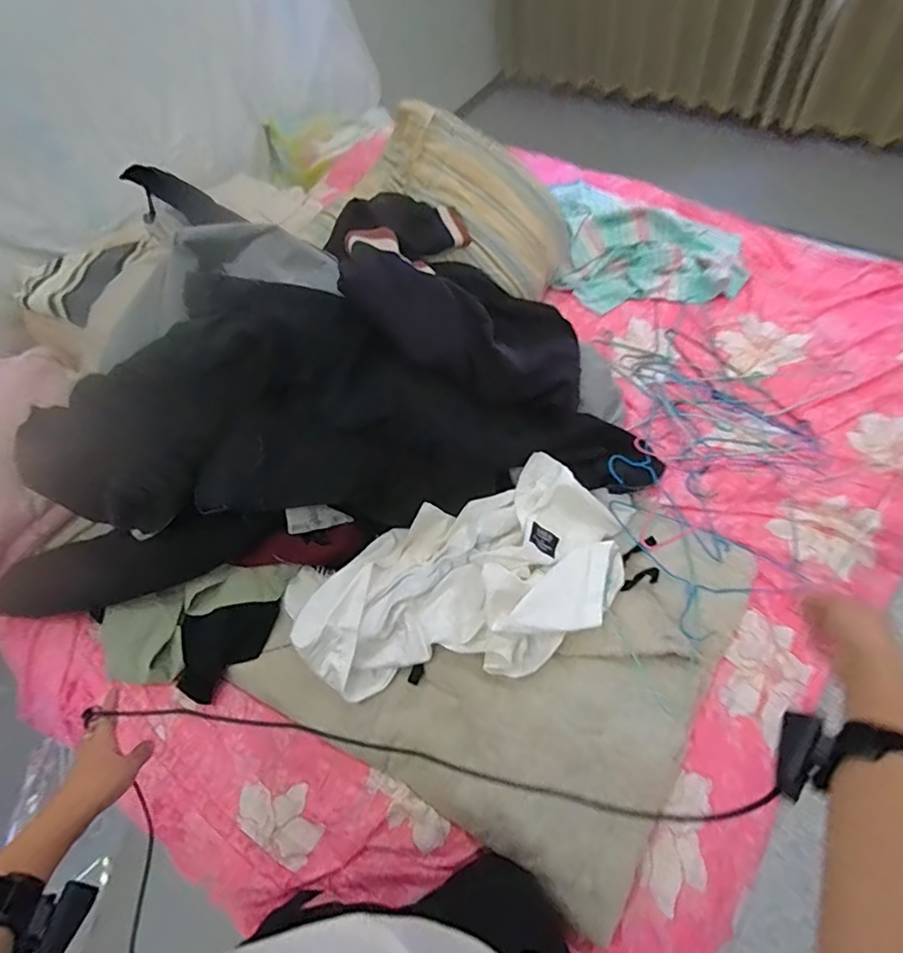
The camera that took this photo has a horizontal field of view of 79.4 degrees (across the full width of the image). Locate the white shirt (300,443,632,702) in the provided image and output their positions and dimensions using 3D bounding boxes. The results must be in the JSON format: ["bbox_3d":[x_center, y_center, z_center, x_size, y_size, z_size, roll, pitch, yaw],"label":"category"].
[{"bbox_3d":[0.026,0.195,0.969,0.613,0.084,0.328,-24,58,-7],"label":"white shirt"}]

